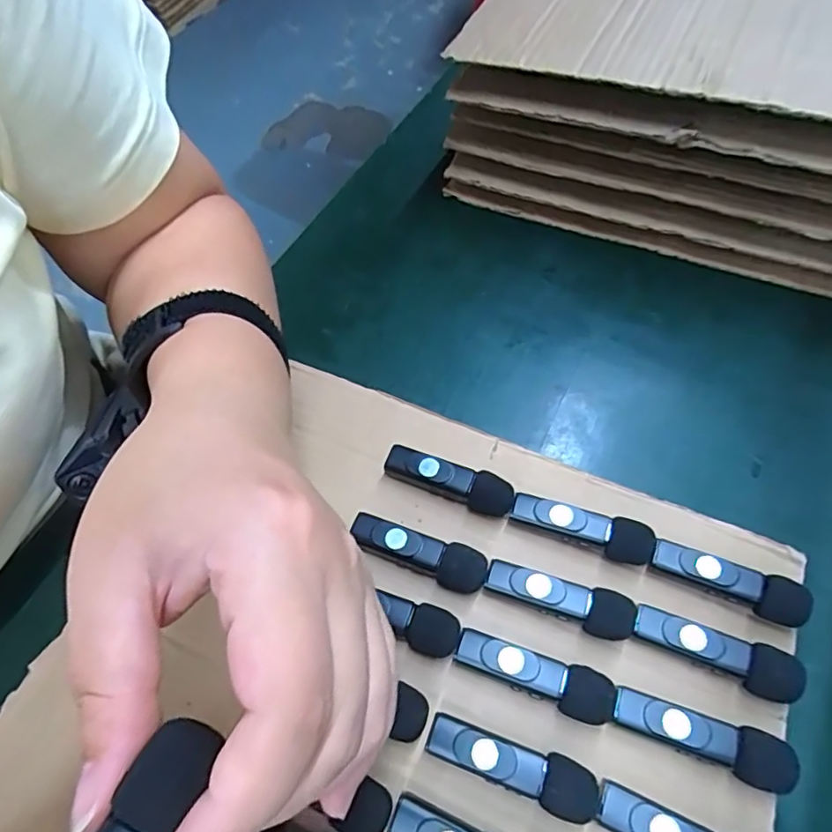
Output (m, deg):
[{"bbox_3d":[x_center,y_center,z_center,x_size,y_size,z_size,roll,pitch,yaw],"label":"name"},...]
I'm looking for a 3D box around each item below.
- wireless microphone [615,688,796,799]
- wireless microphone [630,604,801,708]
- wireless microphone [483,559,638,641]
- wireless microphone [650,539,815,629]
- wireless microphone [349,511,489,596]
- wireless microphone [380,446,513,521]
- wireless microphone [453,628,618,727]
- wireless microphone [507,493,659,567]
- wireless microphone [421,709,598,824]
[{"bbox_3d":[0.109,0.124,0.220,0.063,0.018,0.018,19,61,13],"label":"wireless microphone"},{"bbox_3d":[0.123,0.098,0.235,0.063,0.017,0.017,20,62,14],"label":"wireless microphone"},{"bbox_3d":[0.062,0.081,0.249,0.063,0.017,0.018,14,60,10],"label":"wireless microphone"},{"bbox_3d":[0.137,0.072,0.249,0.063,0.015,0.017,23,62,15],"label":"wireless microphone"},{"bbox_3d":[0.001,0.064,0.262,0.063,0.015,0.017,17,61,12],"label":"wireless microphone"},{"bbox_3d":[0.016,0.033,0.281,0.064,0.016,0.016,18,61,13],"label":"wireless microphone"},{"bbox_3d":[0.048,0.106,0.234,0.064,0.015,0.018,19,61,13],"label":"wireless microphone"},{"bbox_3d":[0.077,0.053,0.266,0.064,0.018,0.017,16,61,12],"label":"wireless microphone"},{"bbox_3d":[0.036,0.135,0.219,0.064,0.018,0.018,16,61,12],"label":"wireless microphone"}]

